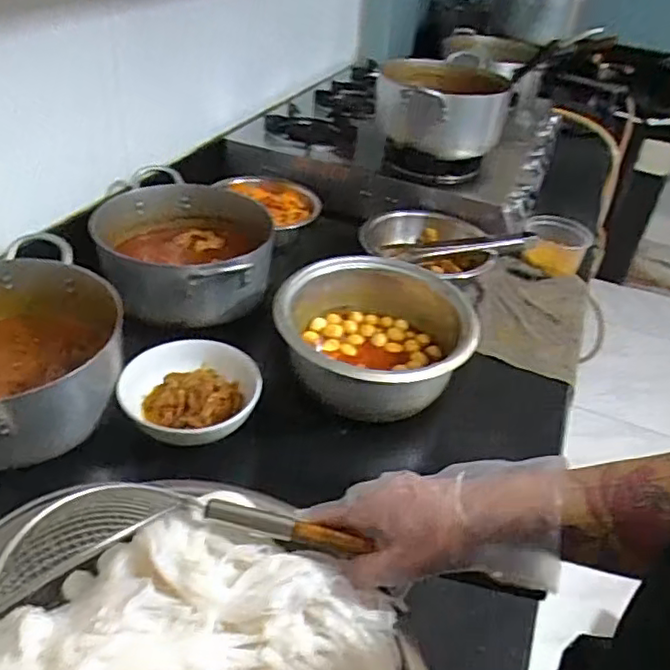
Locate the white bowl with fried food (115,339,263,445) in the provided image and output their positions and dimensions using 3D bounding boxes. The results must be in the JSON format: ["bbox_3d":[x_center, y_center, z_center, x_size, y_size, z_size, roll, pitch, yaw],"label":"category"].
[{"bbox_3d":[-0.184,0.081,0.798,0.171,0.068,0.152,-8,39,-18],"label":"white bowl with fried food"}]

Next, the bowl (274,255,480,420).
[{"bbox_3d":[0.060,0.005,0.871,0.265,0.106,0.254,4,37,-3],"label":"bowl"}]

